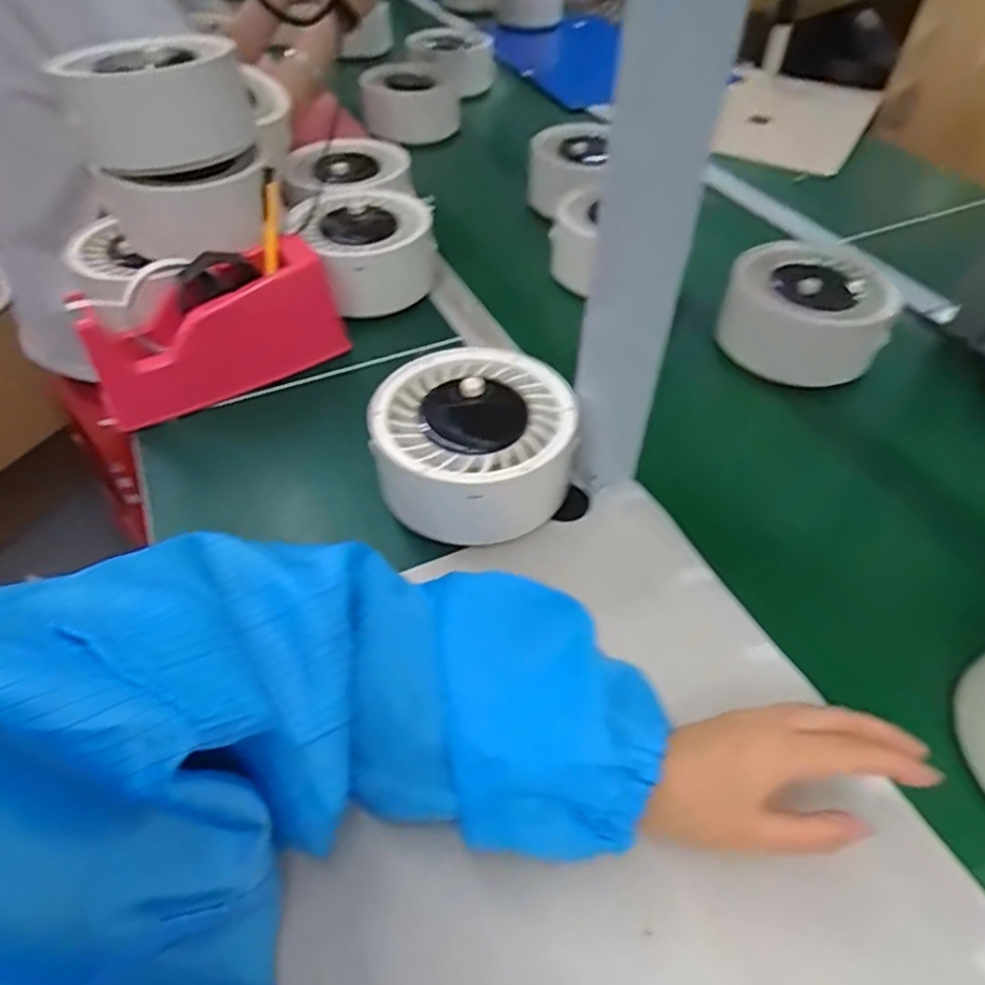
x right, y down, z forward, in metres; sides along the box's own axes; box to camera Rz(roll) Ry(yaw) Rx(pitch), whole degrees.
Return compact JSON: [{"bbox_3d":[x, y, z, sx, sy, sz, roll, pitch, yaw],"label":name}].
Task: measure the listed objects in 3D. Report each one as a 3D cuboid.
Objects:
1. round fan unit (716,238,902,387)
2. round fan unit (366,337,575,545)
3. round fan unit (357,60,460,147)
[{"bbox_3d":[0.288,-0.166,0.611,0.136,0.086,0.127,0,48,0],"label":"round fan unit"},{"bbox_3d":[-0.010,-0.038,0.469,0.134,0.063,0.143,0,48,0],"label":"round fan unit"},{"bbox_3d":[-0.117,-0.565,0.946,0.137,0.072,0.116,-4,48,-4],"label":"round fan unit"}]

